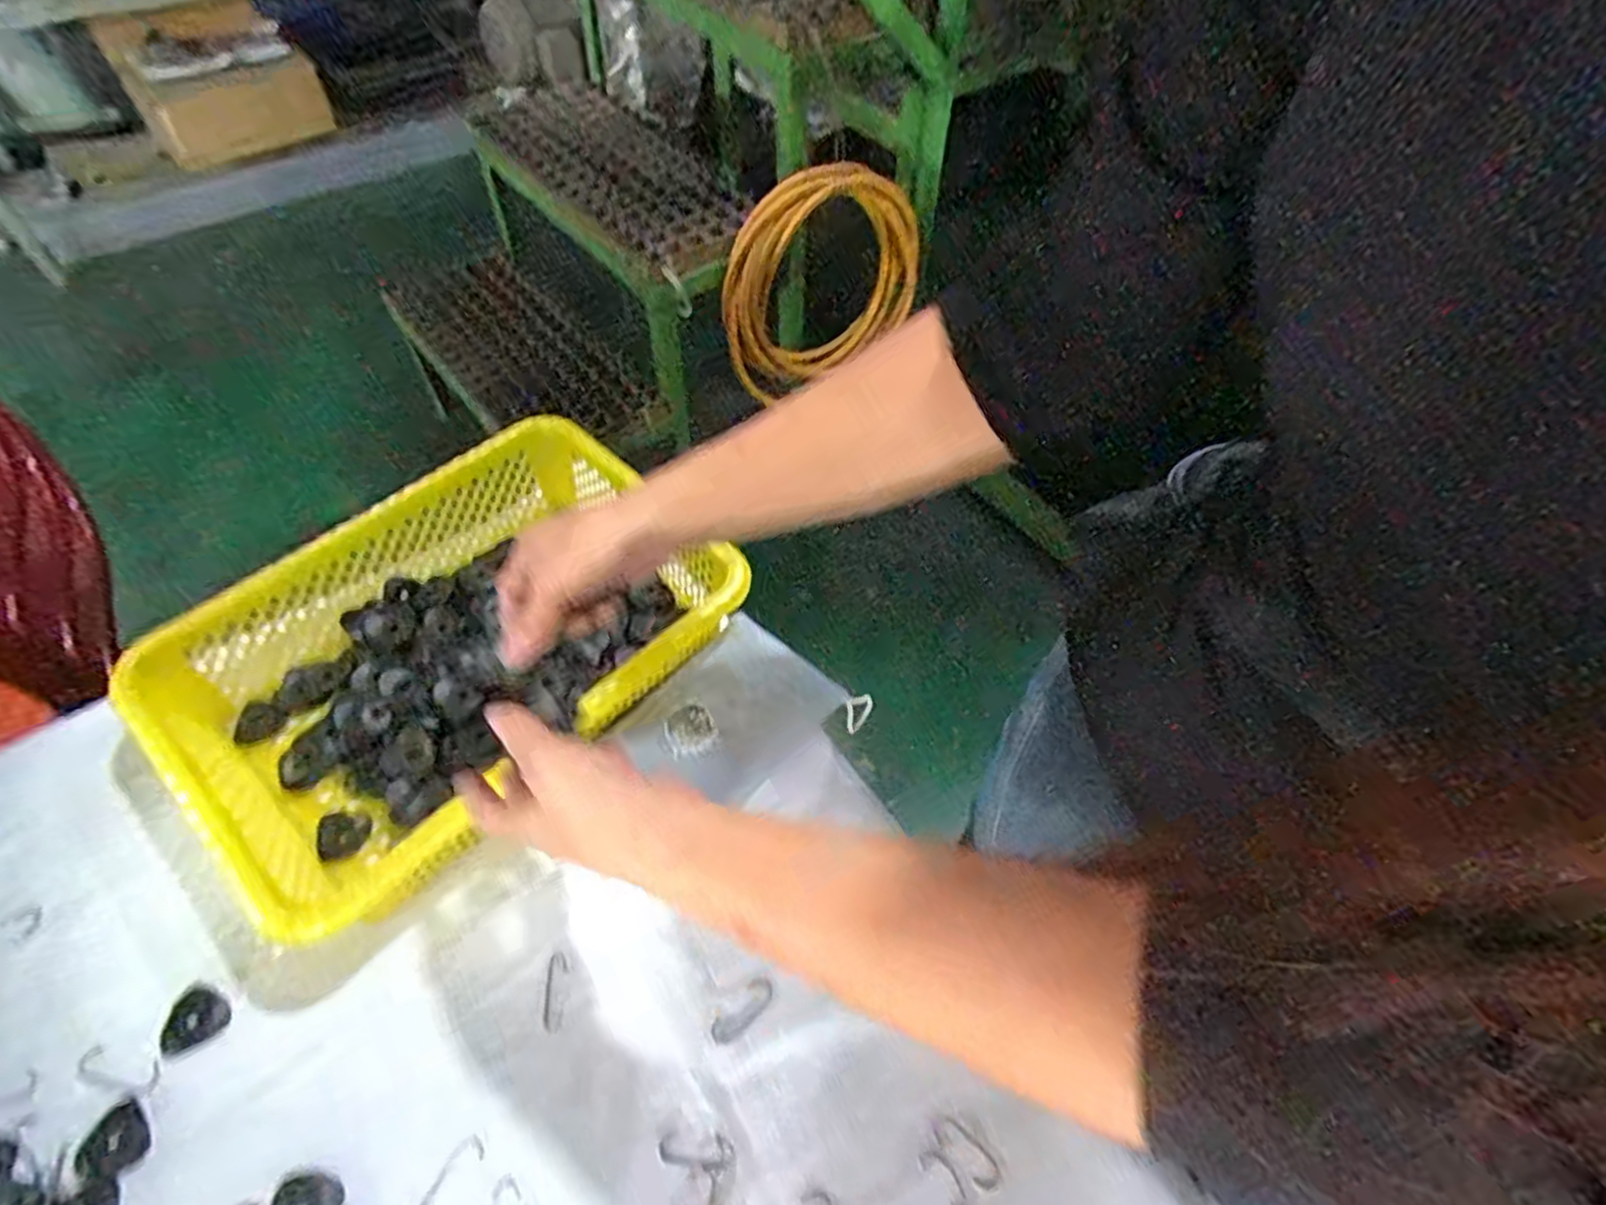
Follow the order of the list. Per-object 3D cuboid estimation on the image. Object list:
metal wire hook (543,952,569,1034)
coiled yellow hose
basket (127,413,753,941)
[{"bbox_3d":[-0.151,0.236,0.463,0.012,0.004,0.044,1,55,-2],"label":"metal wire hook"},{"bbox_3d":[0.032,-0.505,1.247,0.343,0.376,0.066,-26,59,-18],"label":"coiled yellow hose"},{"bbox_3d":[-0.240,0.037,0.549,0.249,0.093,0.345,37,61,21],"label":"basket"}]

